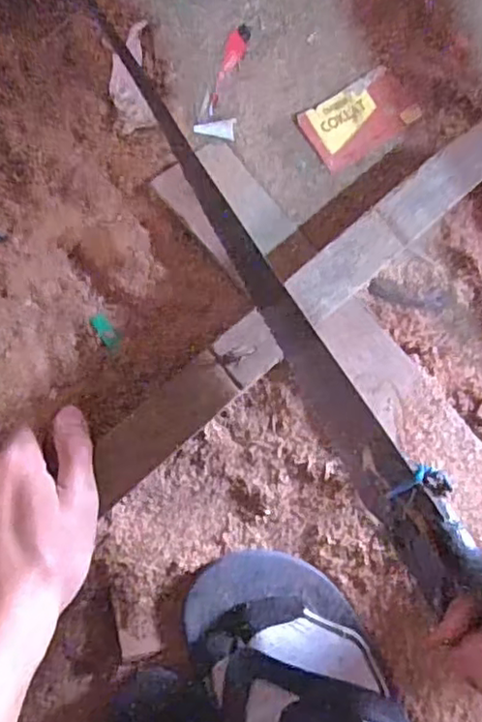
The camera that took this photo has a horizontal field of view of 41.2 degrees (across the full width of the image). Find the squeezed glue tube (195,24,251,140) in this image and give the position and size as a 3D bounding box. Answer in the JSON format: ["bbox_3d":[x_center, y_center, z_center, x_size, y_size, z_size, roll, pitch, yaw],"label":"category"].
[{"bbox_3d":[-0.006,-0.213,0.491,0.029,0.012,0.094,19,82,1],"label":"squeezed glue tube"}]

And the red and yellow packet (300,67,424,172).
[{"bbox_3d":[0.094,-0.191,0.502,0.092,0.011,0.053,-35,85,-6],"label":"red and yellow packet"}]

